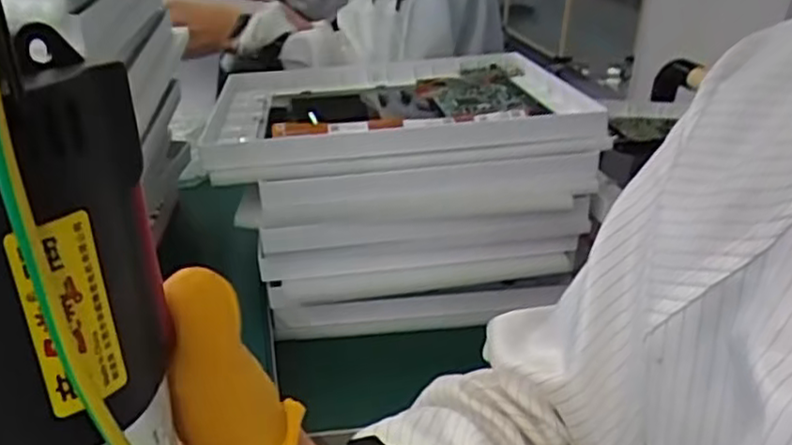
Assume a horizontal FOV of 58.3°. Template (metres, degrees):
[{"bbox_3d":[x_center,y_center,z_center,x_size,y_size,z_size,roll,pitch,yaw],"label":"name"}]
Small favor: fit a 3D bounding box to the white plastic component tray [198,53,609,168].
[{"bbox_3d":[0.003,-0.099,0.567,0.280,0.032,0.222,0,26,-5],"label":"white plastic component tray"}]

